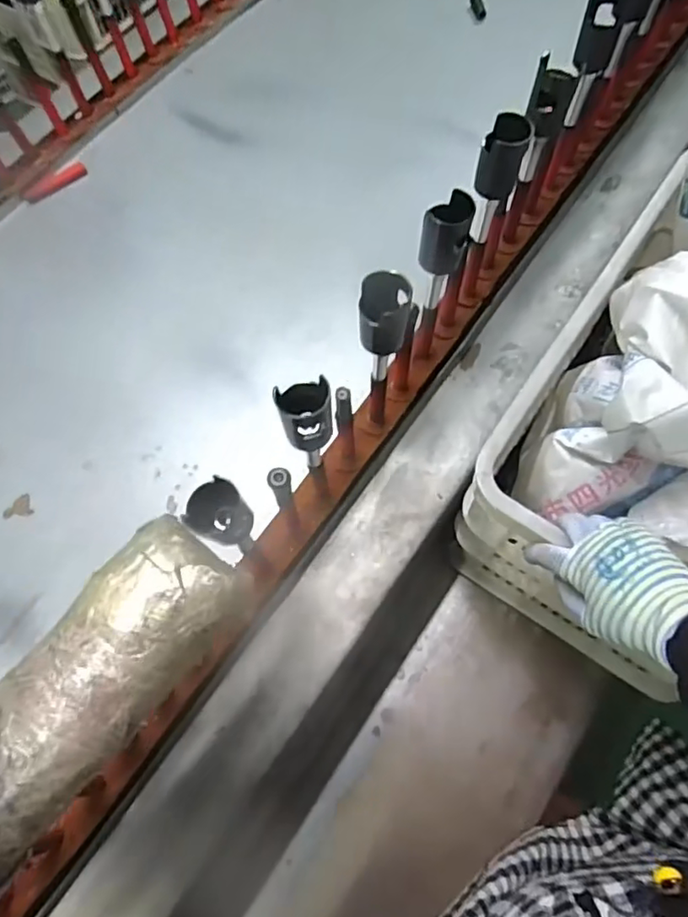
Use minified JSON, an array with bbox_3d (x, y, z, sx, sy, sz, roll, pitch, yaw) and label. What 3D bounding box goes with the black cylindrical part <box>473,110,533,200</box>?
[{"bbox_3d":[0.155,-0.292,0.576,0.042,0.066,0.045,-1,69,2],"label":"black cylindrical part"}]

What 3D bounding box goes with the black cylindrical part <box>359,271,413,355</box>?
[{"bbox_3d":[0.034,-0.122,0.504,0.043,0.063,0.040,-1,69,2],"label":"black cylindrical part"}]

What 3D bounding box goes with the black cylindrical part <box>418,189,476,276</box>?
[{"bbox_3d":[0.092,-0.202,0.535,0.042,0.055,0.052,11,70,7],"label":"black cylindrical part"}]

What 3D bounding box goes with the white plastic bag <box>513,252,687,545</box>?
[{"bbox_3d":[0.339,-0.032,0.603,0.233,0.243,0.205,27,72,12],"label":"white plastic bag"}]

